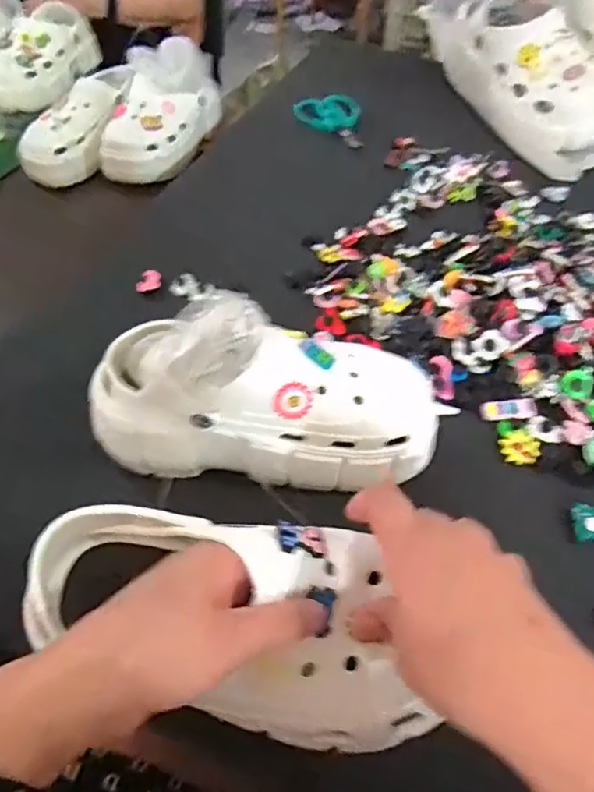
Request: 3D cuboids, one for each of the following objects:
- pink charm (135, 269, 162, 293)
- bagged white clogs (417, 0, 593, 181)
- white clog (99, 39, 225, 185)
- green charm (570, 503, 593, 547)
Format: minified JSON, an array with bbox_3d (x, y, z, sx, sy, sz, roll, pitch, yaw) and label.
[{"bbox_3d":[-0.151,-0.118,0.610,0.025,0.009,0.025,-6,52,-4],"label":"pink charm"},{"bbox_3d":[0.339,-0.447,0.766,0.201,0.164,0.298,-21,54,-16],"label":"bagged white clogs"},{"bbox_3d":[-0.213,-0.448,0.927,0.123,0.128,0.214,11,52,9],"label":"white clog"},{"bbox_3d":[0.213,0.095,0.436,0.024,0.010,0.030,3,51,3],"label":"green charm"}]

